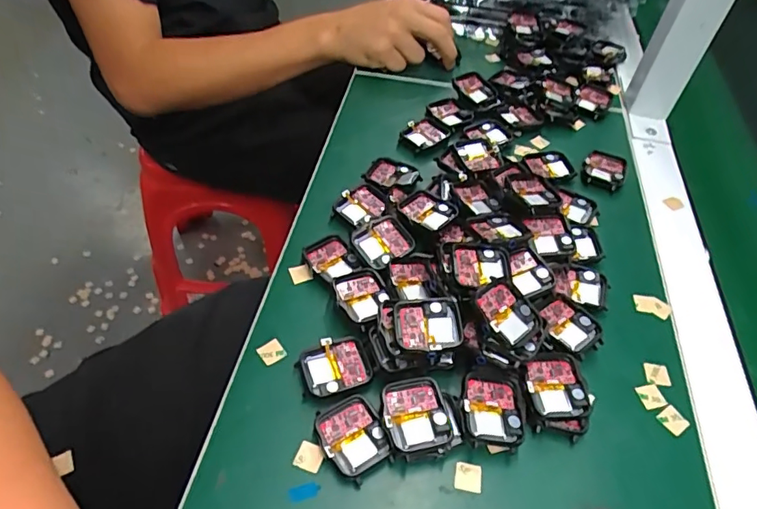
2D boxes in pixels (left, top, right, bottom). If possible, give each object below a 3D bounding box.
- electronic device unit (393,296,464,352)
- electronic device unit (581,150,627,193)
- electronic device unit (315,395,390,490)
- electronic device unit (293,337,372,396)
[{"bbox_3d":[0.032,0.044,0.334,0.043,0.007,0.039,-3,50,-7],"label":"electronic device unit"},{"bbox_3d":[0.211,-0.079,0.489,0.037,0.010,0.045,20,51,12],"label":"electronic device unit"},{"bbox_3d":[-0.016,0.110,0.311,0.036,0.012,0.044,-23,55,-22],"label":"electronic device unit"},{"bbox_3d":[-0.028,0.074,0.339,0.045,0.013,0.036,-13,52,-15],"label":"electronic device unit"}]

